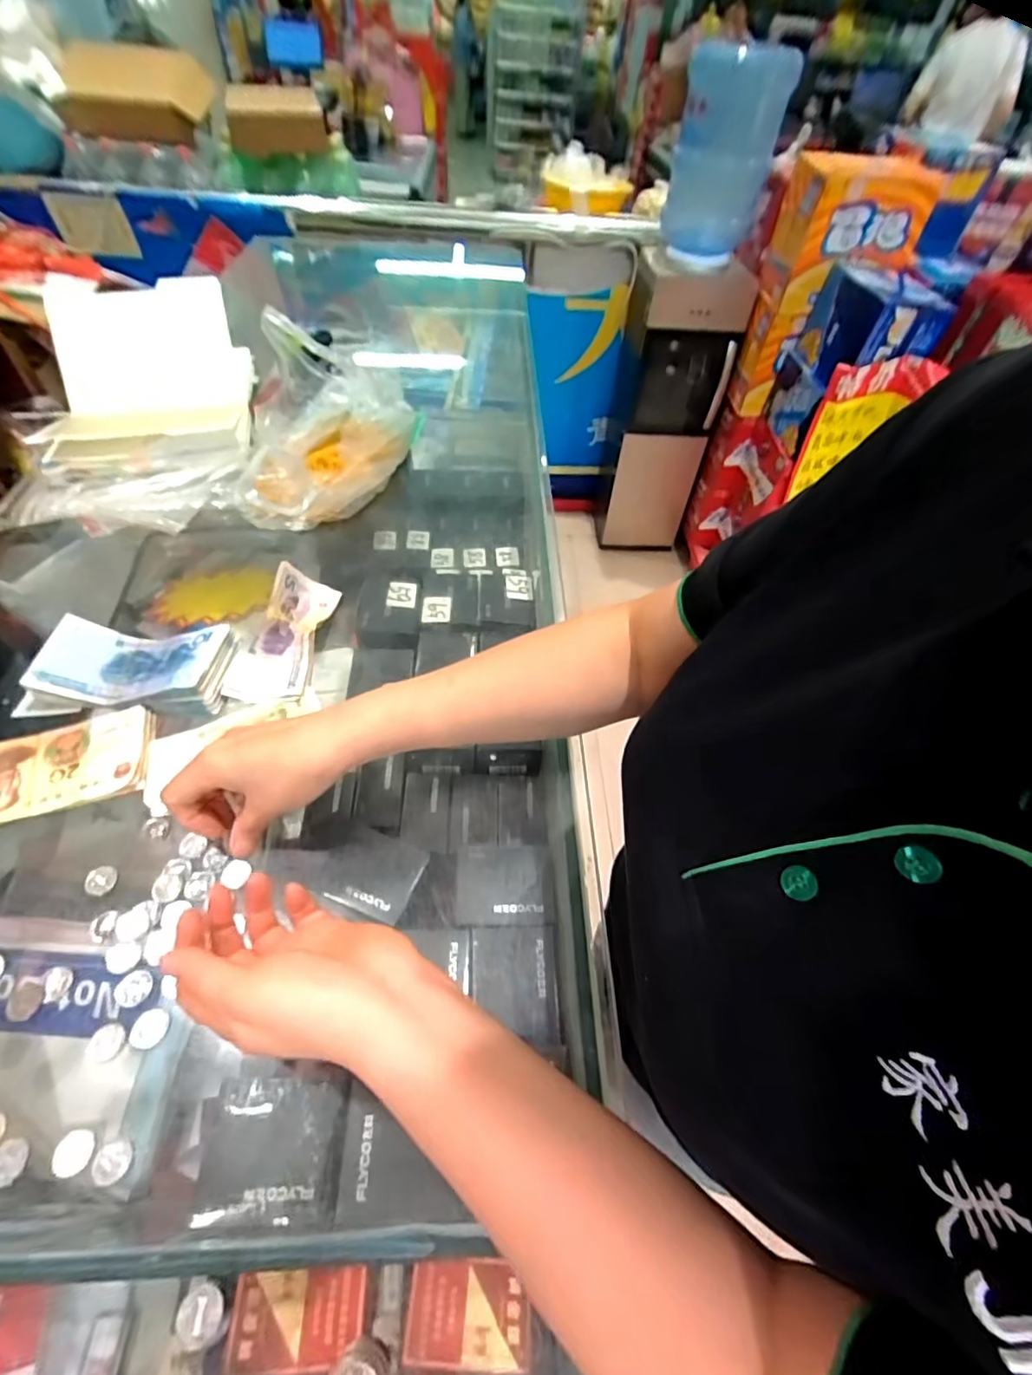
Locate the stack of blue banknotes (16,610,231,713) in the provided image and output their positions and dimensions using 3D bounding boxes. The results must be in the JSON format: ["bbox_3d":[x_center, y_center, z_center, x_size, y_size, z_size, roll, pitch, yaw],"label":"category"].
[{"bbox_3d":[-0.305,-0.019,0.442,0.138,0.029,0.071,3,51,-1],"label":"stack of blue banknotes"}]

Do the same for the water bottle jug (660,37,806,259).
[{"bbox_3d":[0.512,-1.309,1.353,0.235,0.380,0.283,12,51,6],"label":"water bottle jug"}]

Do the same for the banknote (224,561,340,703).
[{"bbox_3d":[-0.200,-0.050,0.475,0.058,0.035,0.139,3,51,-2],"label":"banknote"}]

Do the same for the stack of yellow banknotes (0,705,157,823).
[{"bbox_3d":[-0.348,0.061,0.394,0.146,0.010,0.072,-13,53,-14],"label":"stack of yellow banknotes"}]

